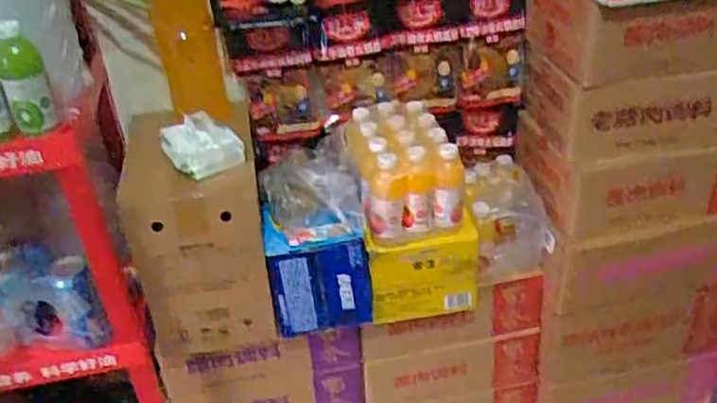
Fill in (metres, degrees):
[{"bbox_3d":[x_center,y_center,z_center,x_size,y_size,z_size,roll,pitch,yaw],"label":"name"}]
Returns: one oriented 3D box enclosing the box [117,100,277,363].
[{"bbox_3d":[-0.281,0.043,1.292,0.215,0.430,0.245,-9,34,-6],"label":"box"}]

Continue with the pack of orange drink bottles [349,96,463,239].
[{"bbox_3d":[0.076,-0.063,1.276,0.180,0.153,0.192,-10,34,-8],"label":"pack of orange drink bottles"}]

